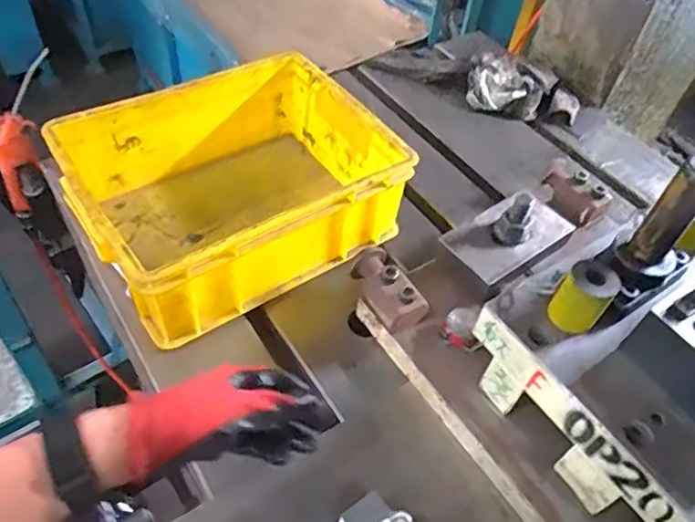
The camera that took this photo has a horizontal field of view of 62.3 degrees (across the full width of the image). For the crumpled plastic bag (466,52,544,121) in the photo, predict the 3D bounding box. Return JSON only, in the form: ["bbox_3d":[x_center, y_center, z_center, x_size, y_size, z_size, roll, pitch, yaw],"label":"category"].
[{"bbox_3d":[0.265,-0.292,0.965,0.127,0.055,0.109,17,48,6],"label":"crumpled plastic bag"}]

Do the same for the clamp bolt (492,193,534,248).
[{"bbox_3d":[0.186,-0.044,0.636,0.041,0.051,0.035,20,49,10],"label":"clamp bolt"}]

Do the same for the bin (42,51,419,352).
[{"bbox_3d":[-0.139,-0.093,0.692,0.342,0.137,0.287,-26,57,-28],"label":"bin"}]

